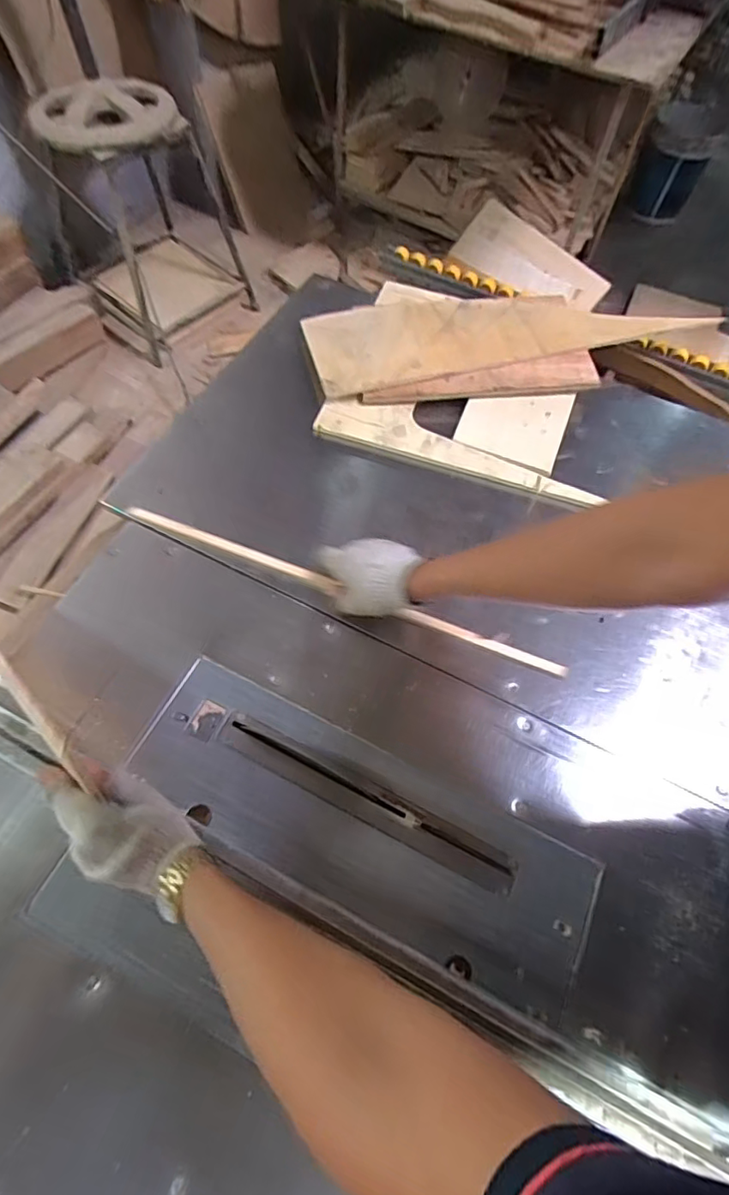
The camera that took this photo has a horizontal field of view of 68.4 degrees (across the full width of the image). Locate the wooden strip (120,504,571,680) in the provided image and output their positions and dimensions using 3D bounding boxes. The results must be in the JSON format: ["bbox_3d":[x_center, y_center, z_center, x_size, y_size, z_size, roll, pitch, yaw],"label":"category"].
[{"bbox_3d":[-0.035,-0.014,0.661,0.573,0.009,0.018,20,67,7],"label":"wooden strip"}]

